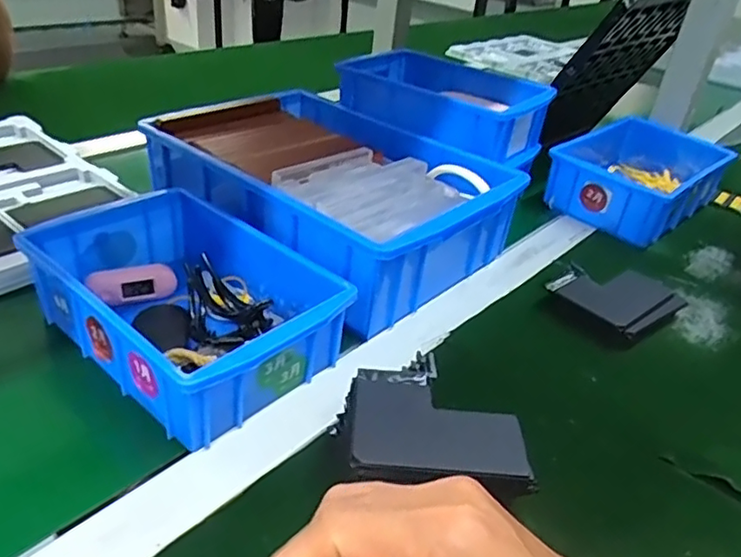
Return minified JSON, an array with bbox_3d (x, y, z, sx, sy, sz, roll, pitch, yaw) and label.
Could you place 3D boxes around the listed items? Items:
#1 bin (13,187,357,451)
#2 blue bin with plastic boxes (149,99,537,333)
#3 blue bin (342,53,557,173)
[{"bbox_3d":[-0.122,0.010,0.408,0.190,0.051,0.126,29,39,30],"label":"bin"},{"bbox_3d":[-0.044,-0.082,0.554,0.306,0.078,0.208,28,39,29],"label":"blue bin with plastic boxes"},{"bbox_3d":[0.073,-0.172,0.630,0.183,0.066,0.129,27,37,27],"label":"blue bin"}]

